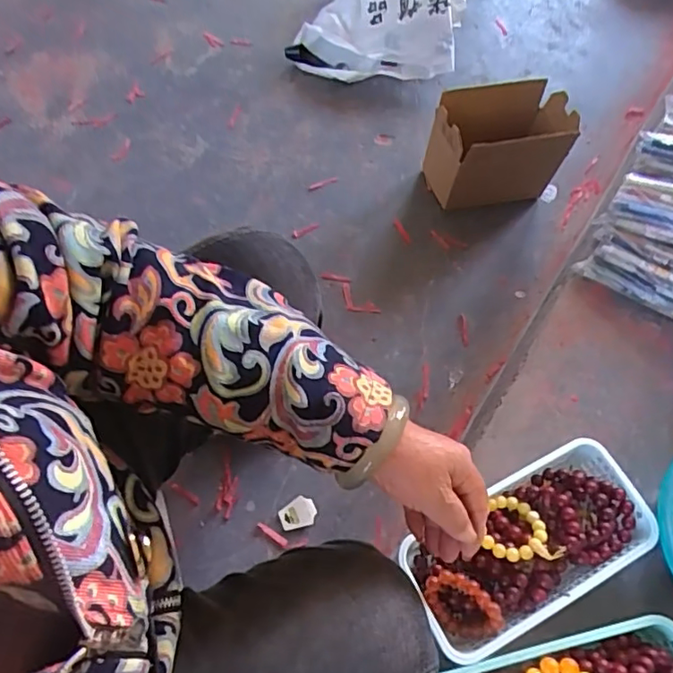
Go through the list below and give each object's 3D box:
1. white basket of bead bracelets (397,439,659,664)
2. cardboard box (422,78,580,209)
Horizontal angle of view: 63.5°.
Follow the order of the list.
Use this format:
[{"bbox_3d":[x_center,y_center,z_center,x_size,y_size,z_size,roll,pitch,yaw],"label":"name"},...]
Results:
[{"bbox_3d":[0.208,0.219,0.575,0.264,0.058,0.128,-30,70,-14],"label":"white basket of bead bracelets"},{"bbox_3d":[0.277,-0.325,0.960,0.220,0.187,0.116,-3,67,-2],"label":"cardboard box"}]

